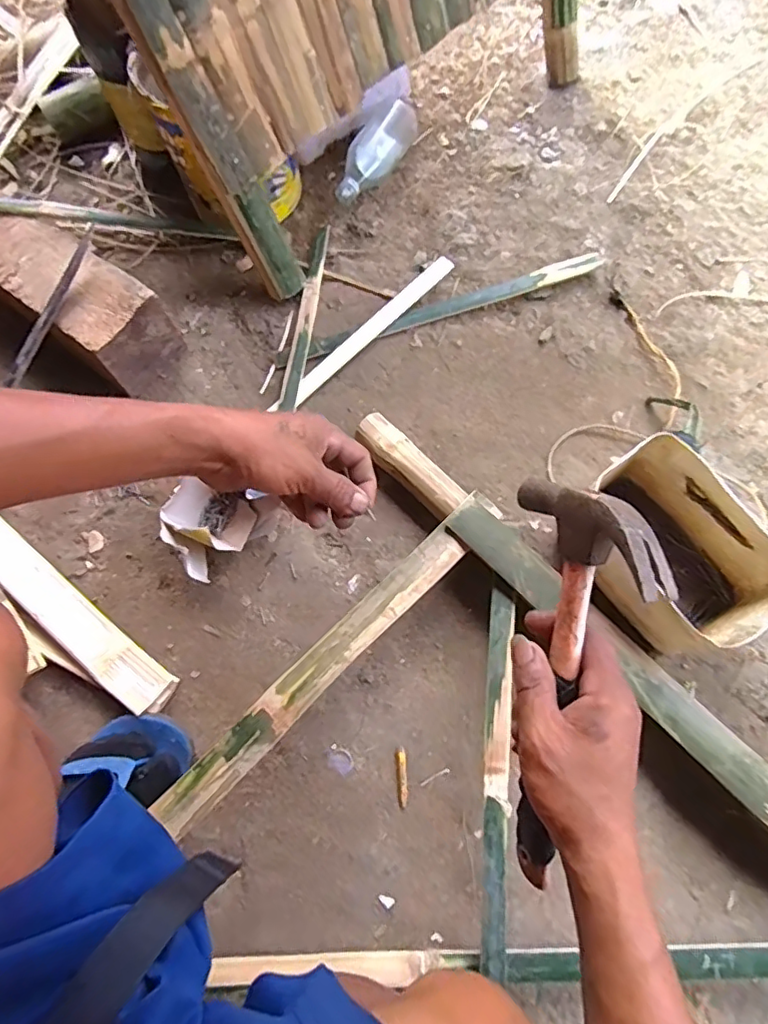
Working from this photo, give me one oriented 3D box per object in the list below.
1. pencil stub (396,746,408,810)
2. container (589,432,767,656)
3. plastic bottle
[{"bbox_3d":[0.018,0.268,0.575,0.009,0.007,0.057,-3,83,1],"label":"pencil stub"},{"bbox_3d":[0.277,0.044,0.569,0.133,0.131,0.185,-37,73,-10],"label":"container"},{"bbox_3d":[-0.013,-0.518,0.835,0.067,0.055,0.175,23,73,10],"label":"plastic bottle"}]

